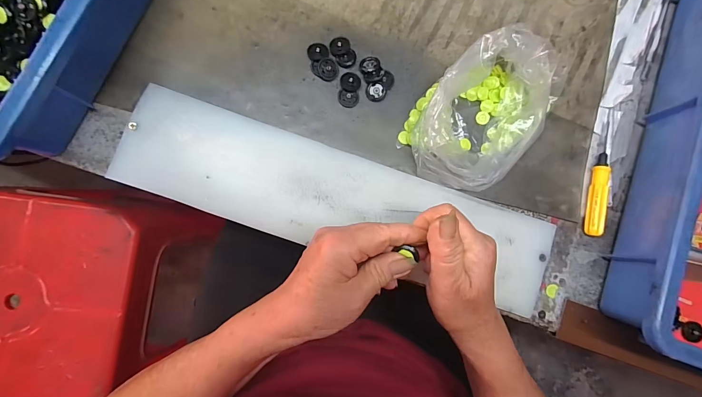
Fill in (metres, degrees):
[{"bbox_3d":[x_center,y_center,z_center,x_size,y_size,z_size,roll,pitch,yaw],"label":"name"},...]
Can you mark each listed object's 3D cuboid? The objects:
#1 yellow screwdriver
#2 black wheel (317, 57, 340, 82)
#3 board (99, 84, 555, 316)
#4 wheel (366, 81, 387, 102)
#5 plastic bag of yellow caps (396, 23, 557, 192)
[{"bbox_3d":[0.255,-0.028,0.341,0.016,0.014,0.133,17,83,-4],"label":"yellow screwdriver"},{"bbox_3d":[-0.022,-0.125,0.326,0.020,0.006,0.022,1,85,-6],"label":"black wheel"},{"bbox_3d":[-0.006,0.003,0.312,0.398,0.012,0.092,19,83,-4],"label":"board"},{"bbox_3d":[0.025,-0.104,0.330,0.019,0.004,0.019,1,85,-6],"label":"wheel"},{"bbox_3d":[0.127,-0.079,0.308,0.156,0.051,0.107,-40,90,-8],"label":"plastic bag of yellow caps"}]

